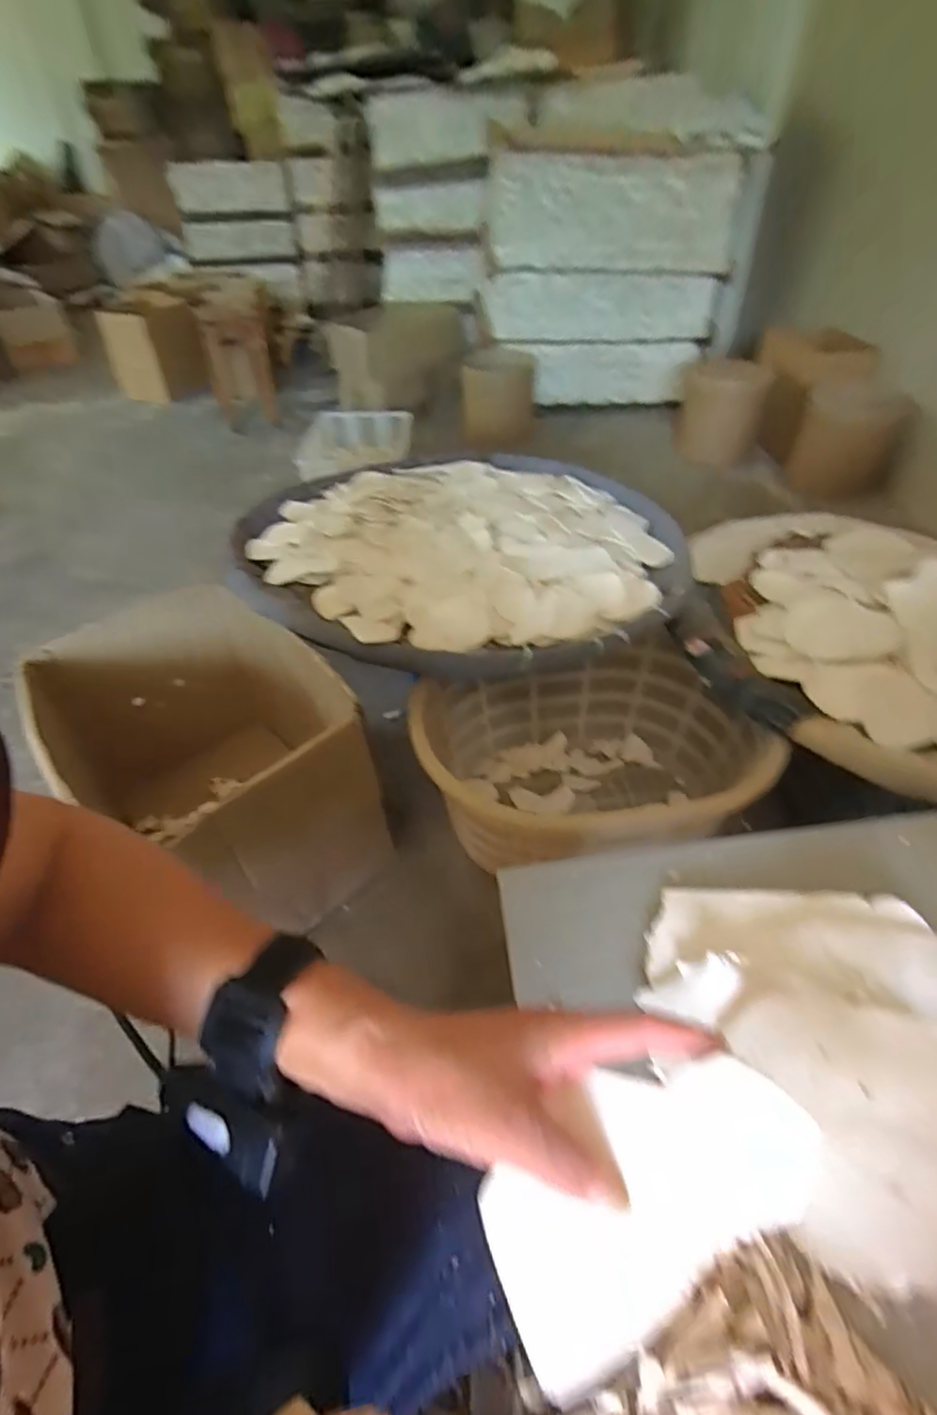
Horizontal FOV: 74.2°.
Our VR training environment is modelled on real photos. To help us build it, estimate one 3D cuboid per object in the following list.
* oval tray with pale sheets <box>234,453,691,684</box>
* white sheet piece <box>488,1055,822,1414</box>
[{"bbox_3d":[-0.011,-0.345,1.304,0.874,0.096,0.843,-2,43,1],"label":"oval tray with pale sheets"},{"bbox_3d":[0.074,0.197,0.255,0.136,0.006,0.072,-26,56,-13],"label":"white sheet piece"}]

